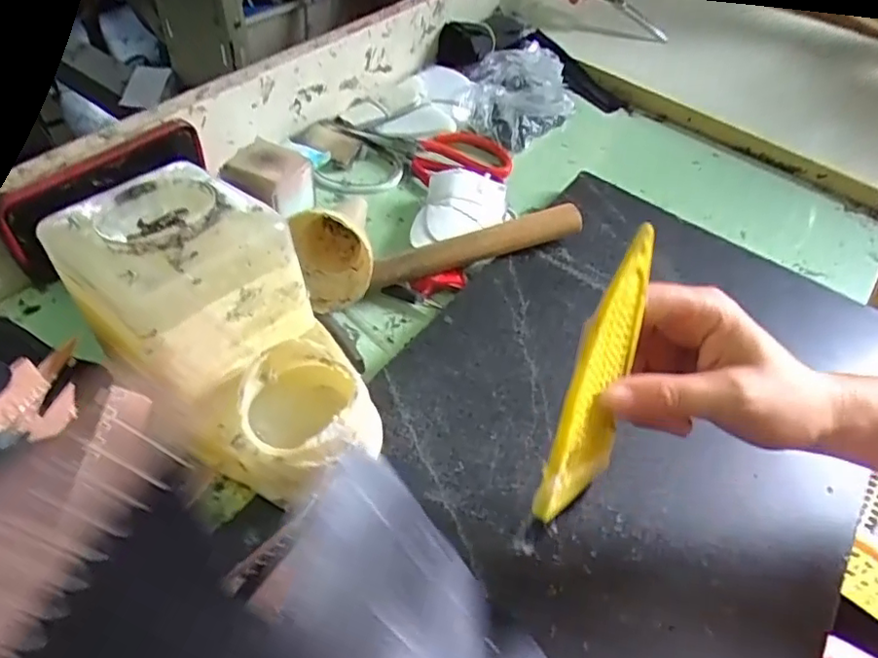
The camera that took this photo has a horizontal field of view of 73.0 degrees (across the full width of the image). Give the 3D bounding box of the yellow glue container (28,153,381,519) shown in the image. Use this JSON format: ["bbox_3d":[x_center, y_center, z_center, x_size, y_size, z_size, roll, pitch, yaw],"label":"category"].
[{"bbox_3d":[-0.121,0.001,0.343,0.115,0.111,0.198,-33,59,-29],"label":"yellow glue container"}]

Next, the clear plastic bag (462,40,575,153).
[{"bbox_3d":[0.083,-0.260,0.641,0.116,0.050,0.168,0,49,-6],"label":"clear plastic bag"}]

